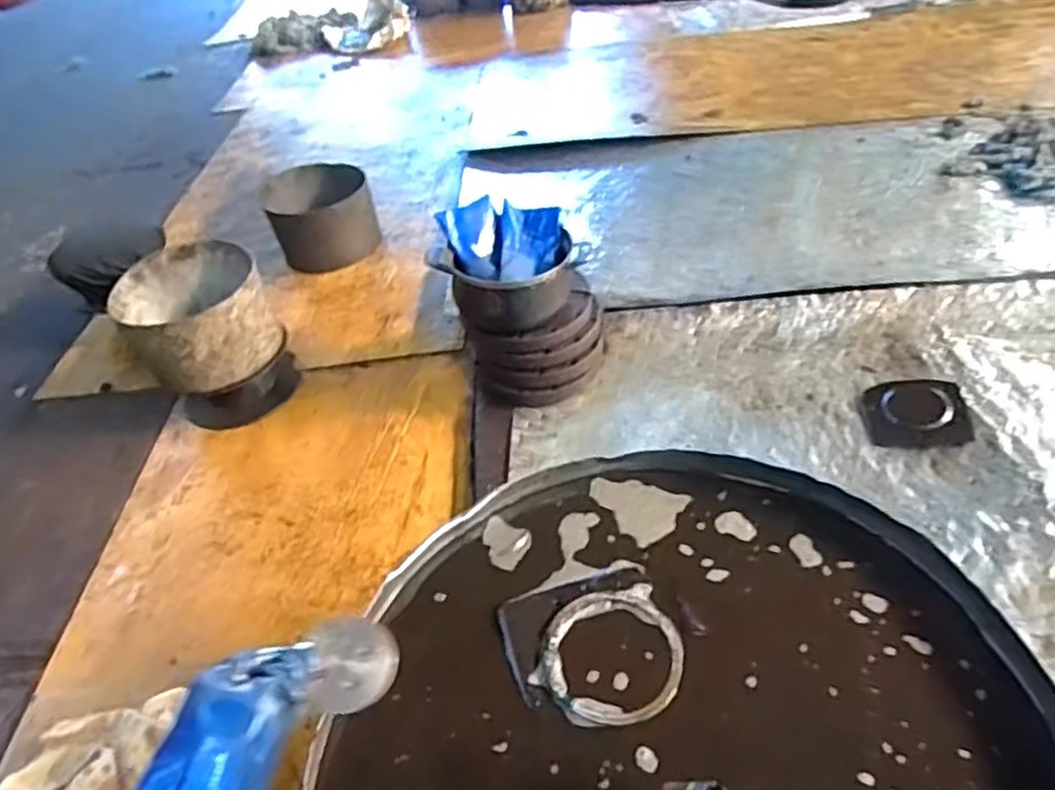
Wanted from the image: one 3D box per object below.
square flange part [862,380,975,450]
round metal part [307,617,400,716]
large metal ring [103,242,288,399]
[{"bbox_3d":[0.688,0.030,1.288,0.164,0.020,0.146,0,43,9],"label":"square flange part"},{"bbox_3d":[-0.127,0.200,0.538,0.058,0.019,0.064,4,55,-12],"label":"round metal part"},{"bbox_3d":[-0.663,-0.154,1.484,0.273,0.181,0.295,-29,46,-22],"label":"large metal ring"}]

